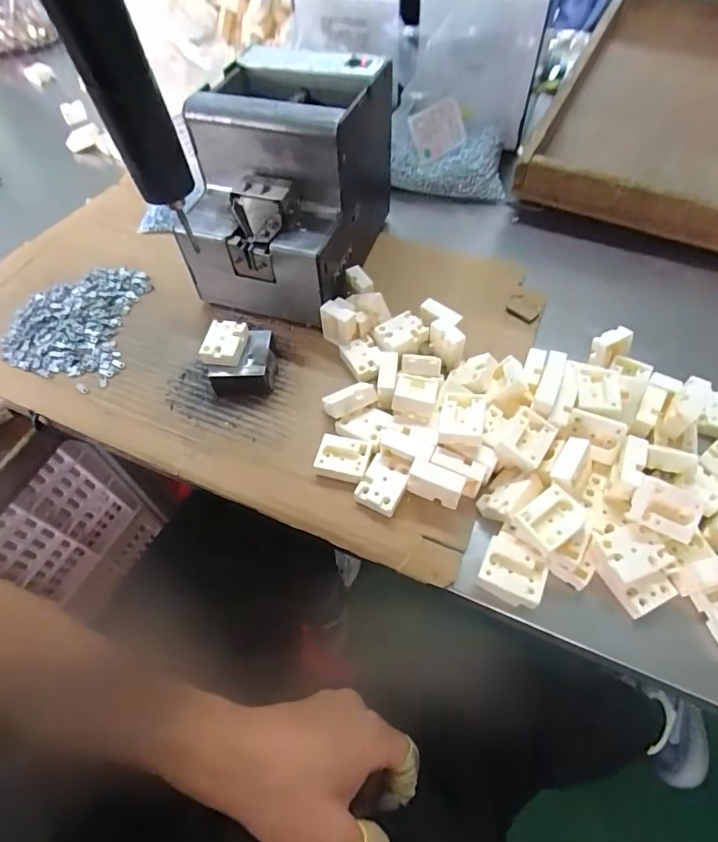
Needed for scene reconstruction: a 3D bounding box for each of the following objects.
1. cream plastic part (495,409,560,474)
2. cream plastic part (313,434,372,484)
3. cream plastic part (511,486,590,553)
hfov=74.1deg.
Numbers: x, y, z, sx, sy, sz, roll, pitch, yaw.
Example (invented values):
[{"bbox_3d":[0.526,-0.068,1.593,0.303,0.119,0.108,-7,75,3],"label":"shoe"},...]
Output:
[{"bbox_3d":[0.110,0.011,0.311,0.027,0.014,0.034,30,62,21],"label":"cream plastic part"},{"bbox_3d":[-0.011,0.027,0.338,0.036,0.015,0.029,11,57,10],"label":"cream plastic part"},{"bbox_3d":[0.114,0.061,0.286,0.038,0.022,0.027,-31,59,-17],"label":"cream plastic part"}]

